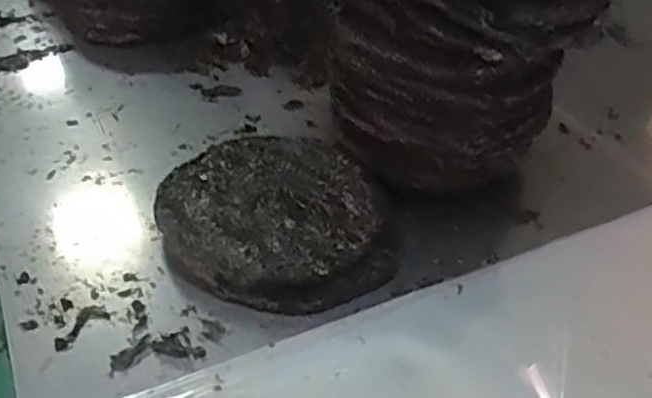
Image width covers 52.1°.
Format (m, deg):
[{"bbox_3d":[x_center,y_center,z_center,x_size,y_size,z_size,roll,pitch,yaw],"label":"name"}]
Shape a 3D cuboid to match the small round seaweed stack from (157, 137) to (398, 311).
[{"bbox_3d":[-0.048,0.017,0.605,0.193,0.030,0.210,3,38,-2],"label":"small round seaweed stack"}]

